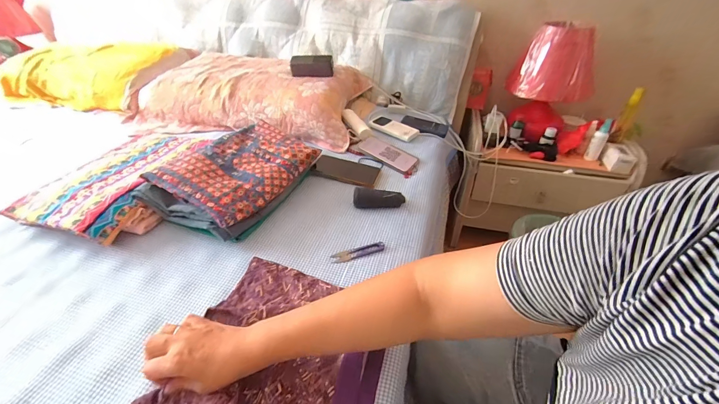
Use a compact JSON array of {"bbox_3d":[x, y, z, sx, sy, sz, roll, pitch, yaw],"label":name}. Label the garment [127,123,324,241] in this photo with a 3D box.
[{"bbox_3d":[-0.254,-0.054,0.666,0.208,0.097,0.313,21,42,23],"label":"garment"}]

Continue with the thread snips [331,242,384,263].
[{"bbox_3d":[-0.002,0.094,0.576,0.101,0.004,0.023,-12,40,-17],"label":"thread snips"}]

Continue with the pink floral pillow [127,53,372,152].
[{"bbox_3d":[-0.326,-0.353,1.003,0.668,0.132,0.363,9,39,10],"label":"pink floral pillow"}]

